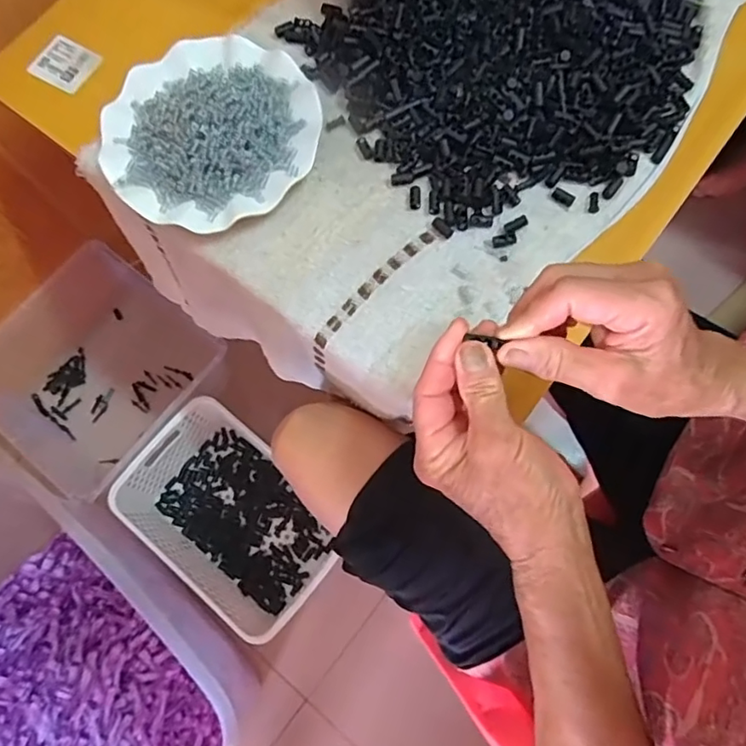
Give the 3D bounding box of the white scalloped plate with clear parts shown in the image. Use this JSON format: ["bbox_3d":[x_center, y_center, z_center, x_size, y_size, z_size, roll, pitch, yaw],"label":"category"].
[{"bbox_3d":[-0.137,-0.208,0.472,0.177,0.046,0.180,-1,73,2],"label":"white scalloped plate with clear parts"}]

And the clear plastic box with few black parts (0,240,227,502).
[{"bbox_3d":[-0.443,0.000,0.902,0.305,0.130,0.333,31,77,11],"label":"clear plastic box with few black parts"}]

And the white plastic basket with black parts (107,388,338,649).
[{"bbox_3d":[-0.203,0.210,0.846,0.312,0.108,0.208,38,78,12],"label":"white plastic basket with black parts"}]

